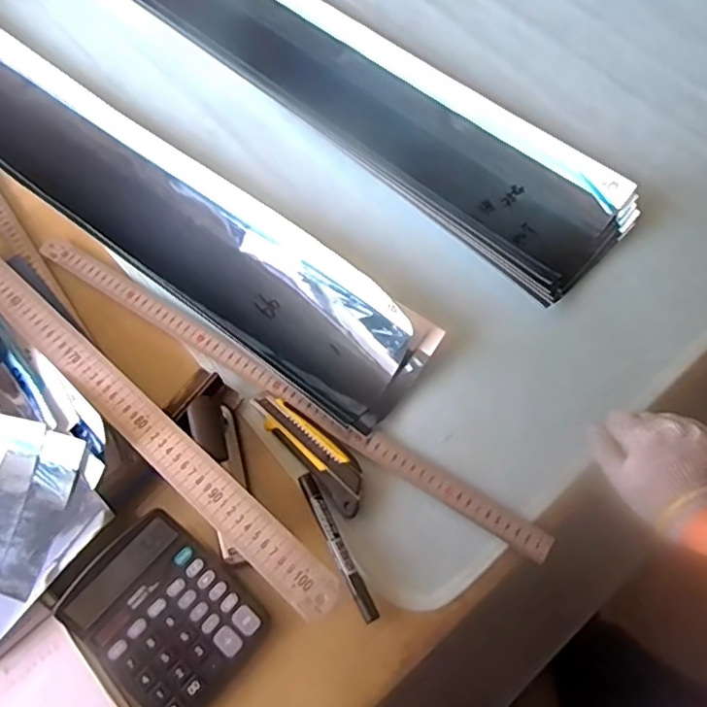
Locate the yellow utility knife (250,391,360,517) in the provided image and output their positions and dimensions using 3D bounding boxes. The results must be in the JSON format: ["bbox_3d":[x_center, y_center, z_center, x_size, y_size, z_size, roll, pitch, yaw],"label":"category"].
[{"bbox_3d":[-0.038,0.087,0.589,0.042,0.018,0.143,-39,70,-16],"label":"yellow utility knife"}]

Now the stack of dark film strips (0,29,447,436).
[{"bbox_3d":[-0.292,-0.207,0.723,0.912,0.041,0.163,36,84,16],"label":"stack of dark film strips"}]

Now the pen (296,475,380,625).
[{"bbox_3d":[-0.015,0.170,0.557,0.014,0.014,0.141,-25,67,-10],"label":"pen"}]

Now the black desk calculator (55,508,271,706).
[{"bbox_3d":[-0.160,0.216,0.518,0.145,0.022,0.115,39,71,17],"label":"black desk calculator"}]

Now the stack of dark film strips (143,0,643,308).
[{"bbox_3d":[-0.082,-0.393,0.798,0.929,0.028,0.157,39,78,18],"label":"stack of dark film strips"}]

